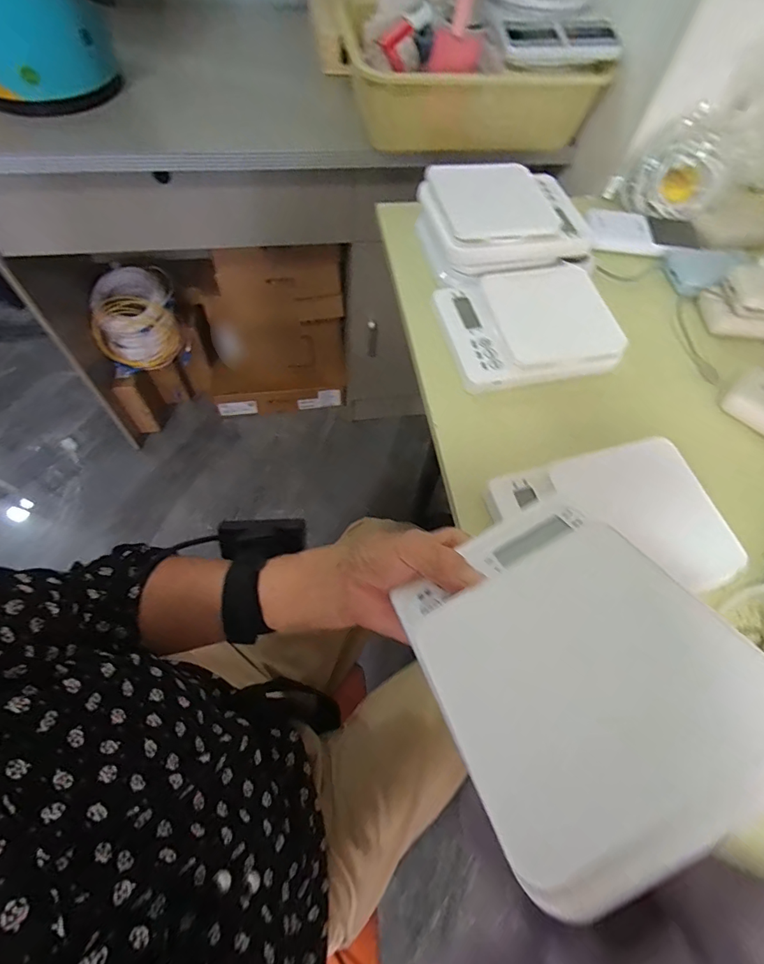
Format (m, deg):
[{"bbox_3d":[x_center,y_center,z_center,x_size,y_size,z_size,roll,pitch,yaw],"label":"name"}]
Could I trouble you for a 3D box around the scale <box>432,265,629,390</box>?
[{"bbox_3d":[0.150,-0.168,0.480,0.168,0.028,0.141,-10,62,-10],"label":"scale"}]

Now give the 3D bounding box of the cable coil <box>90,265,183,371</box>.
[{"bbox_3d":[-0.580,-0.388,1.083,0.202,0.193,0.133,-30,67,-19],"label":"cable coil"}]

